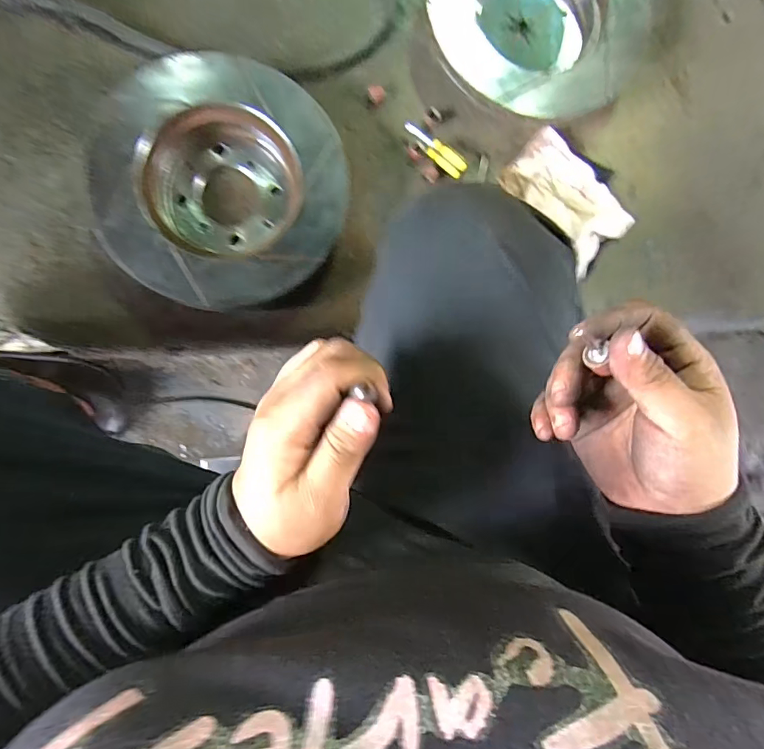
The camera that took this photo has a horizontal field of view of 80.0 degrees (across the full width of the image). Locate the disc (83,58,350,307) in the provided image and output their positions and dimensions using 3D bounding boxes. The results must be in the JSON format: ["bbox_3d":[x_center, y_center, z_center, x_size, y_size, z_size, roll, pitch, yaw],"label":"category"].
[{"bbox_3d":[-0.168,-0.196,0.478,0.237,0.051,0.251,0,91,-7],"label":"disc"}]

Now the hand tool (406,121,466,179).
[{"bbox_3d":[0.059,-0.254,0.519,0.081,0.017,0.021,34,87,-6],"label":"hand tool"}]

